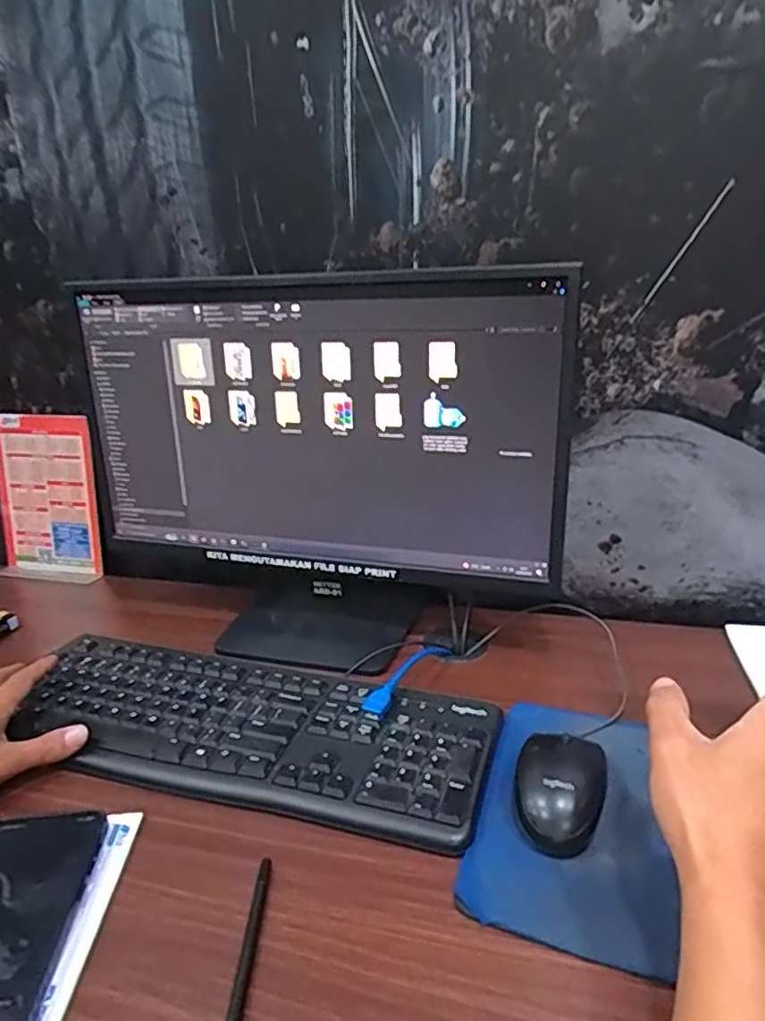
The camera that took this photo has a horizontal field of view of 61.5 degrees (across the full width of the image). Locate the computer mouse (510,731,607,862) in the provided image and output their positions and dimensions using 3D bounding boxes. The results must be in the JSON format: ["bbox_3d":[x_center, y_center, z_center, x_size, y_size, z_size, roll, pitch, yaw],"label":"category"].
[{"bbox_3d":[0.122,0.192,0.444,0.059,0.032,0.093,4,21,17],"label":"computer mouse"}]

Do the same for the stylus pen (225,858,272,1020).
[{"bbox_3d":[-0.077,0.252,0.352,0.007,0.006,0.134,-1,20,3],"label":"stylus pen"}]

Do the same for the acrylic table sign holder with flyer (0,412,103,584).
[{"bbox_3d":[-0.452,-0.014,0.848,0.159,0.207,0.052,4,21,16],"label":"acrylic table sign holder with flyer"}]

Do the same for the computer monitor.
[{"bbox_3d":[-0.074,-0.043,0.652,0.502,0.353,0.160,6,22,22],"label":"computer monitor"}]

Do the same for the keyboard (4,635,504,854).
[{"bbox_3d":[-0.118,0.176,0.541,0.414,0.017,0.150,6,22,21],"label":"keyboard"}]

